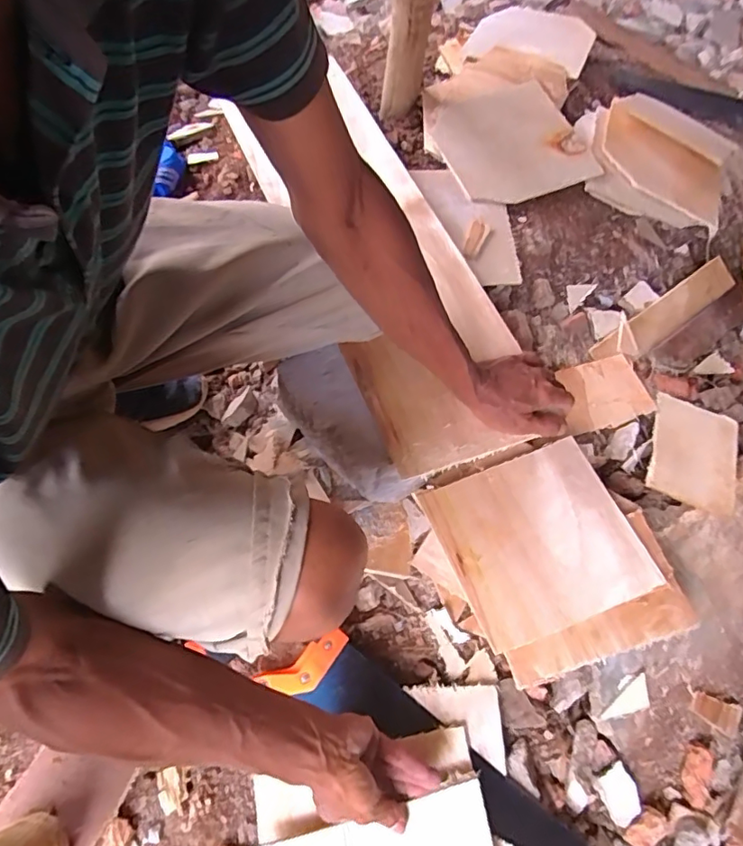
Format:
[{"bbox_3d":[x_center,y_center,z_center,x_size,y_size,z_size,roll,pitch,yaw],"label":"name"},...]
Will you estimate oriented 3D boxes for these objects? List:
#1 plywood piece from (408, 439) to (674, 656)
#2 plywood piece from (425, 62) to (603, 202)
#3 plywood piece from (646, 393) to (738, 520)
[{"bbox_3d":[0.187,0.131,0.609,0.209,0.008,0.189,-21,66,-6],"label":"plywood piece"},{"bbox_3d":[0.207,-0.488,0.889,0.218,0.022,0.293,-23,70,-4],"label":"plywood piece"},{"bbox_3d":[0.436,0.039,0.723,0.111,0.009,0.177,19,58,13],"label":"plywood piece"}]

